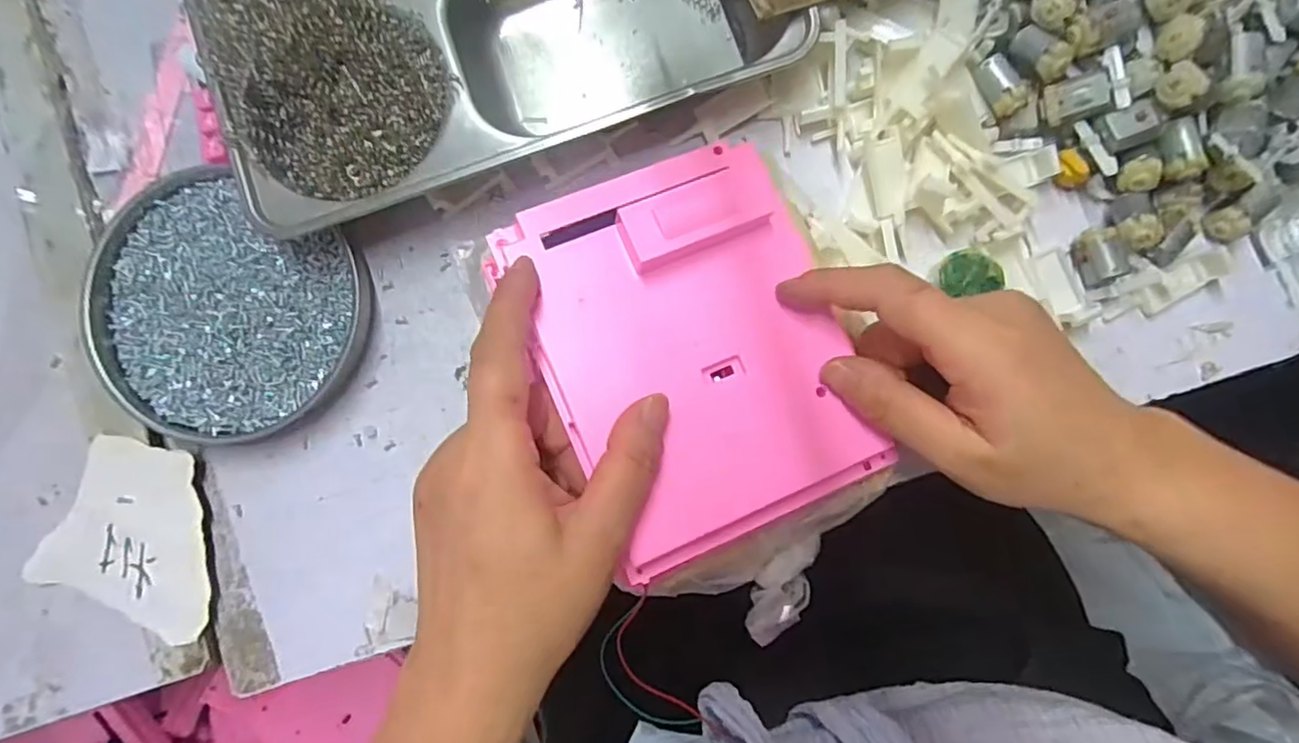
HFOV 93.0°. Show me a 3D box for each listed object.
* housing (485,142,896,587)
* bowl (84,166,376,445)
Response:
[{"bbox_3d":[0.019,-0.009,0.254,0.117,0.025,0.156,-23,87,1],"label":"housing"},{"bbox_3d":[-0.218,-0.029,0.317,0.133,0.017,0.124,0,87,2],"label":"bowl"}]

